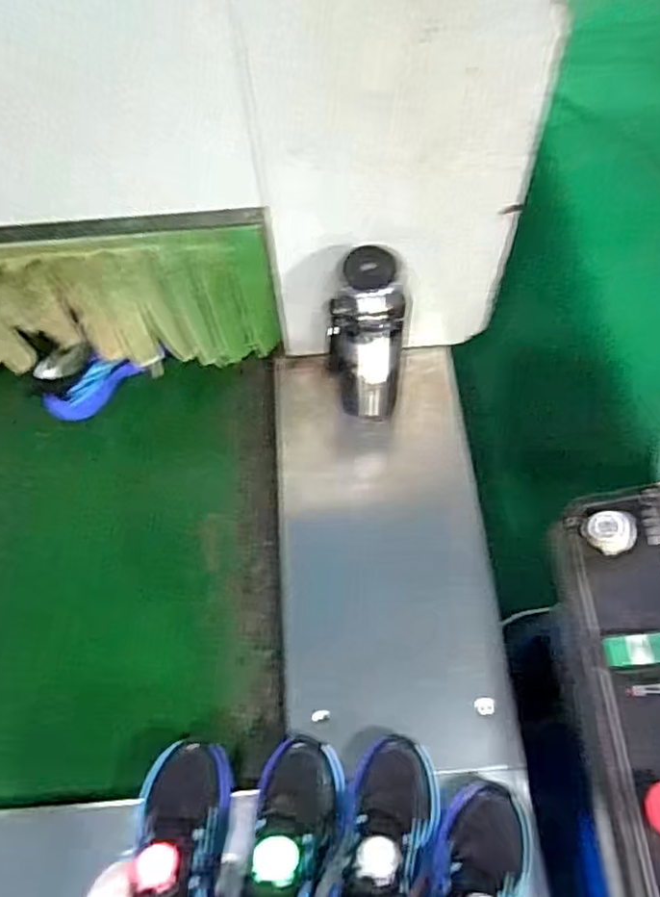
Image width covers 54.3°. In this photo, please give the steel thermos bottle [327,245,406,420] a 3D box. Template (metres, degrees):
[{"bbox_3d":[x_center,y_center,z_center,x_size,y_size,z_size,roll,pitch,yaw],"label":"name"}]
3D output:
[{"bbox_3d":[0.046,-0.125,0.754,0.078,0.242,0.071,16,65,9],"label":"steel thermos bottle"}]

